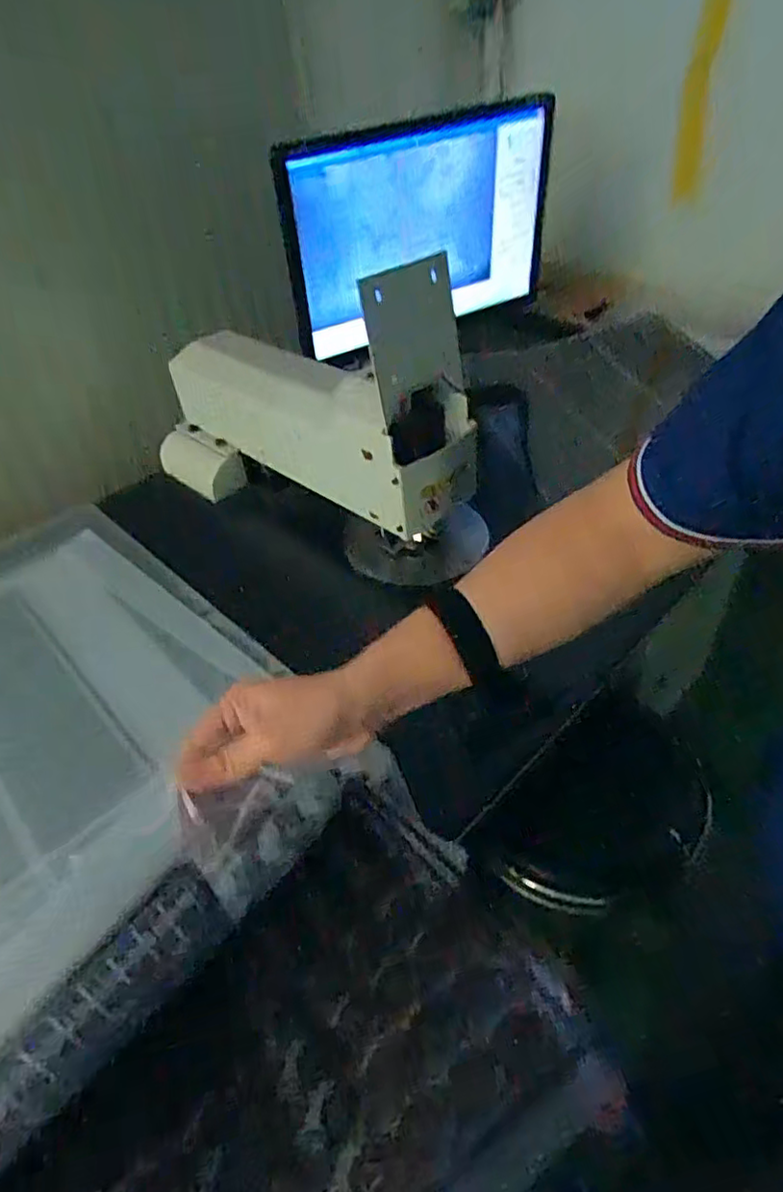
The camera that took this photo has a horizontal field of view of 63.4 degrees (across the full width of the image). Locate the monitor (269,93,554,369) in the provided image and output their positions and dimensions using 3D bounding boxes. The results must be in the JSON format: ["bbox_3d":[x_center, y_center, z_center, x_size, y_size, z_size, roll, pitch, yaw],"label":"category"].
[{"bbox_3d":[0.045,-0.539,0.941,0.440,0.298,0.076,-28,55,-17],"label":"monitor"}]

